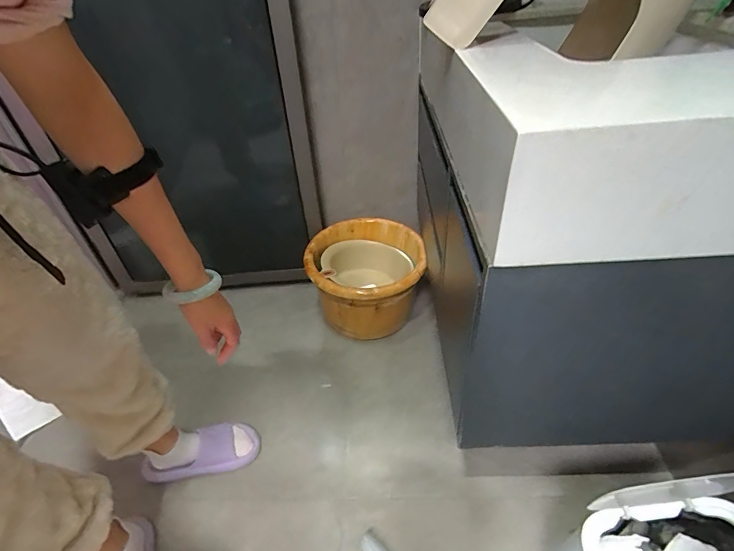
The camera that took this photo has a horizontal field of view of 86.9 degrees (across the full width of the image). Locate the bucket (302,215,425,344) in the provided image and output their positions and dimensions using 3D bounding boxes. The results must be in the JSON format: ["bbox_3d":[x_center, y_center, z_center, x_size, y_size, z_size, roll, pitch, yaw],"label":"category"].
[{"bbox_3d":[0.004,0.008,1.205,0.335,0.220,0.352,-2,40,2],"label":"bucket"}]

